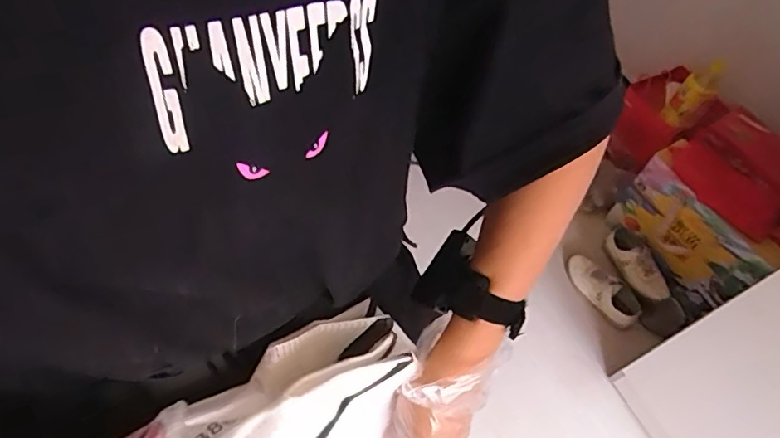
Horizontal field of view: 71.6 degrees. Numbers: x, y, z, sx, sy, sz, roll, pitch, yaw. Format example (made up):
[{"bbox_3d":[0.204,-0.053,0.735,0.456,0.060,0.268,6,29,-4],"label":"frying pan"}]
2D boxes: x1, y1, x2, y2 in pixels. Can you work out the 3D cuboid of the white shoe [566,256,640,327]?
[{"bbox_3d":[0.547,0.175,1.382,0.098,0.080,0.214,-28,64,-20],"label":"white shoe"}]

